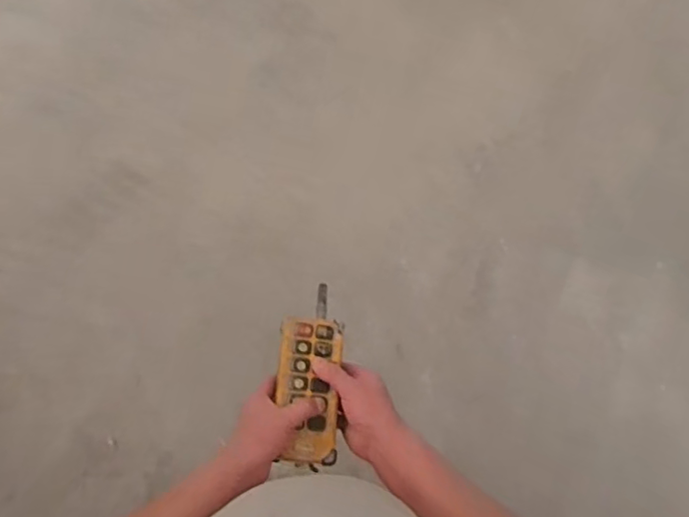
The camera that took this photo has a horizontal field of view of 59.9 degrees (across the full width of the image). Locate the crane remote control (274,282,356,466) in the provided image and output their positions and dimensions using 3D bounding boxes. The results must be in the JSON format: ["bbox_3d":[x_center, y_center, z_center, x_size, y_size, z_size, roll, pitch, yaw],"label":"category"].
[{"bbox_3d":[-0.036,0.128,0.676,0.069,0.038,0.204,-2,70,2],"label":"crane remote control"}]

